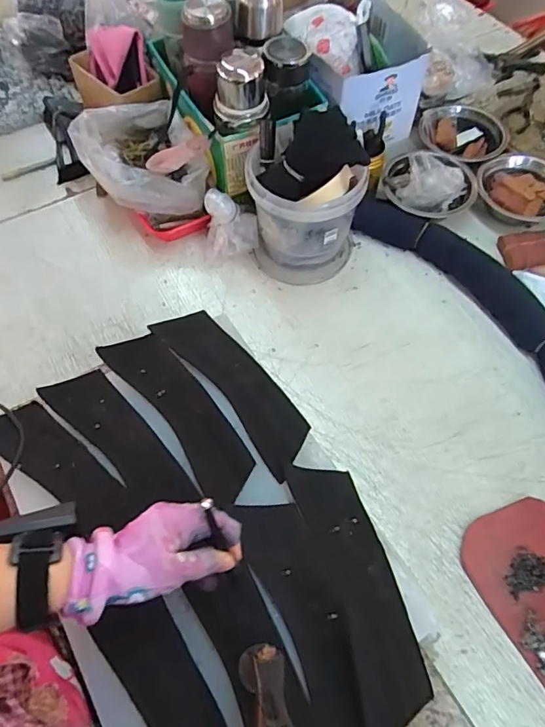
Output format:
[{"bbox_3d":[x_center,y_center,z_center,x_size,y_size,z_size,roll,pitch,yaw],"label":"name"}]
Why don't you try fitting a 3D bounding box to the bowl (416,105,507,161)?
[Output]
[{"bbox_3d":[0.320,-0.386,0.828,0.140,0.040,0.140,0,61,1],"label":"bowl"}]

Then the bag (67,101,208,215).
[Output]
[{"bbox_3d":[-0.194,-0.297,0.720,0.154,0.085,0.179,-25,64,-12],"label":"bag"}]

